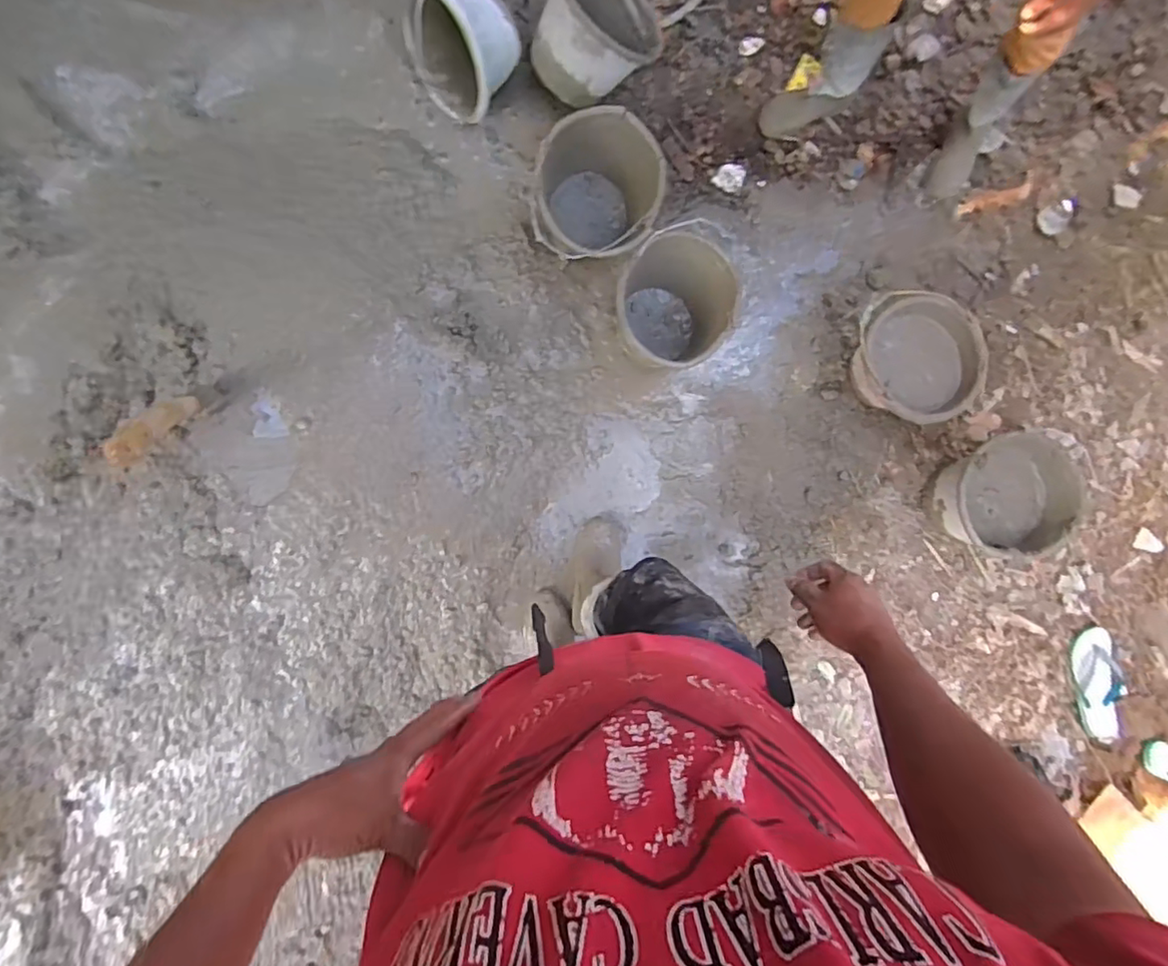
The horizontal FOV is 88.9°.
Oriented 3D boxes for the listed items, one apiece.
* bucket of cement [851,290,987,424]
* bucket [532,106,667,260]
[{"bbox_3d":[0.807,-0.296,1.483,0.285,0.186,0.295,0,86,-6],"label":"bucket of cement"},{"bbox_3d":[0.027,-0.657,1.378,0.269,0.217,0.311,15,84,-5],"label":"bucket"}]

